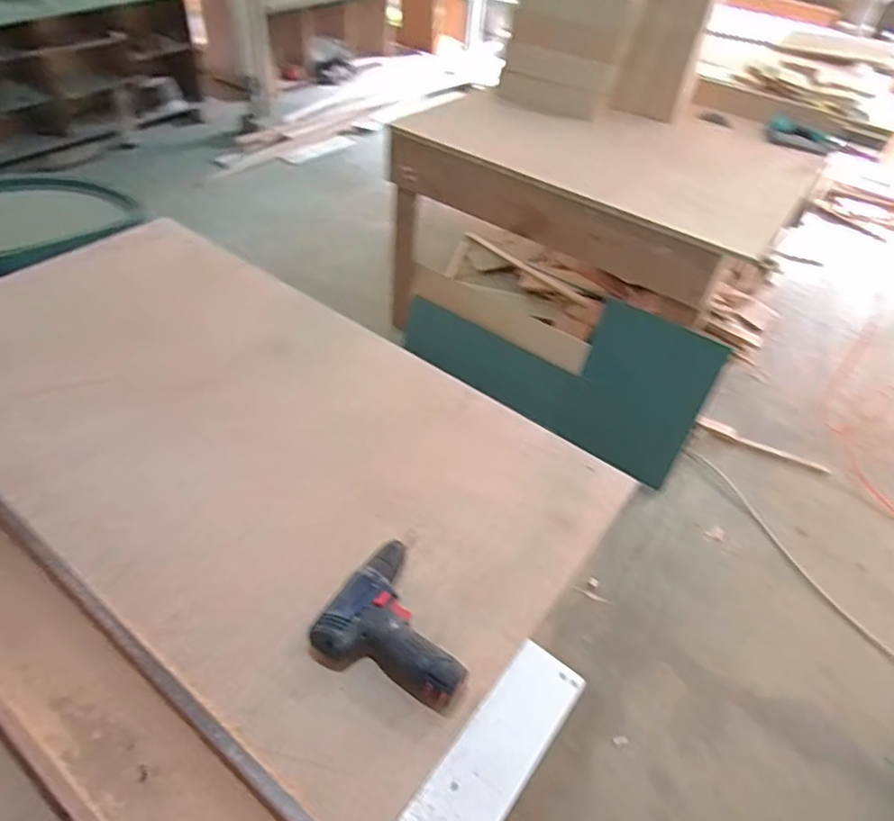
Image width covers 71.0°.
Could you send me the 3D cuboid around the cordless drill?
[{"bbox_3d":[-0.045,0.262,0.776,0.180,0.062,0.172,27,47,20],"label":"cordless drill"}]

